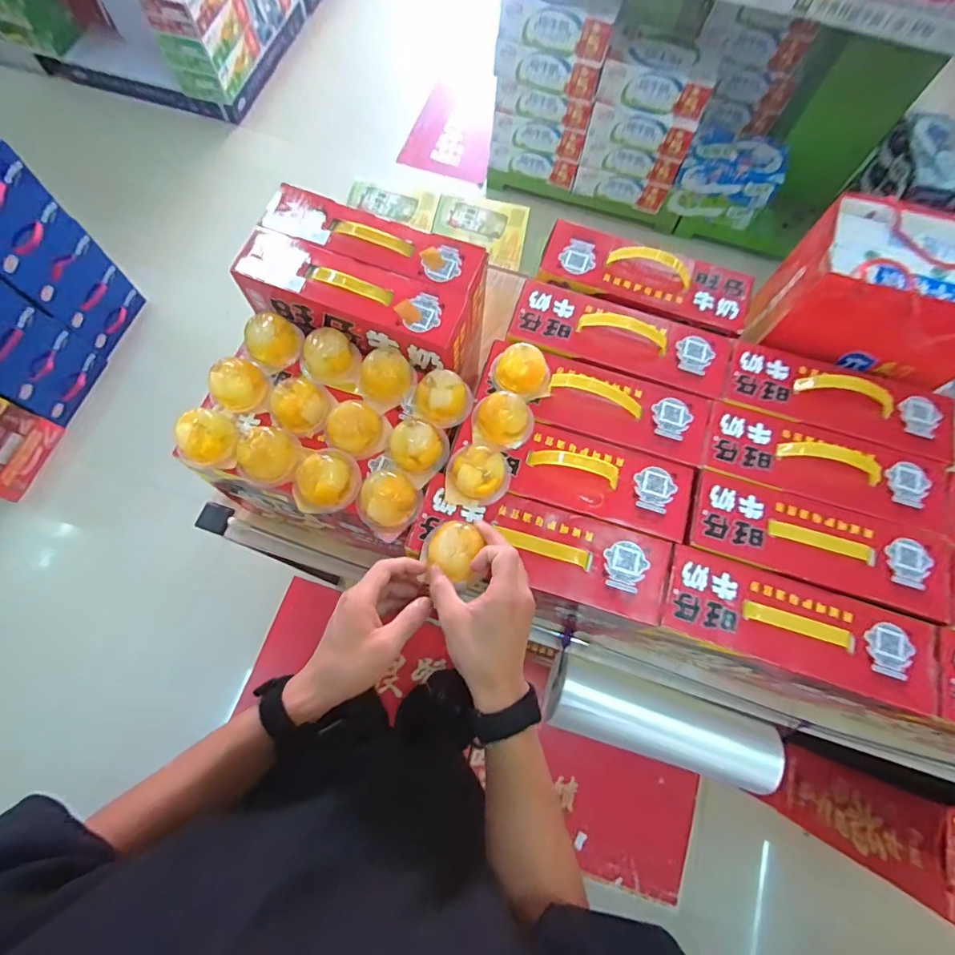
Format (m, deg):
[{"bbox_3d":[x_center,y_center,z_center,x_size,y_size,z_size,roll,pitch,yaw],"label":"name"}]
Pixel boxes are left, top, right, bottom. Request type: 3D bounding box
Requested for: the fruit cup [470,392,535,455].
[{"bbox_3d":[0.028,-0.066,0.536,0.069,0.039,0.065,9,72,1],"label":"fruit cup"}]

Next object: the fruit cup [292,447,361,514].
[{"bbox_3d":[-0.160,0.004,0.507,0.065,0.041,0.073,31,73,8],"label":"fruit cup"}]

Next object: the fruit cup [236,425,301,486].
[{"bbox_3d":[-0.222,-0.022,0.512,0.057,0.043,0.065,38,74,10],"label":"fruit cup"}]

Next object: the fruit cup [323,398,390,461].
[{"bbox_3d":[-0.134,-0.055,0.527,0.069,0.039,0.064,-30,75,-11],"label":"fruit cup"}]

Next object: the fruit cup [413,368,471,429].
[{"bbox_3d":[-0.039,-0.090,0.544,0.064,0.035,0.055,-5,72,-4],"label":"fruit cup"}]

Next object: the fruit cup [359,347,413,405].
[{"bbox_3d":[-0.106,-0.118,0.549,0.060,0.035,0.059,1,72,-2],"label":"fruit cup"}]

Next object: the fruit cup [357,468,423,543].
[{"bbox_3d":[-0.091,0.023,0.503,0.066,0.041,0.057,-42,78,-14],"label":"fruit cup"}]

